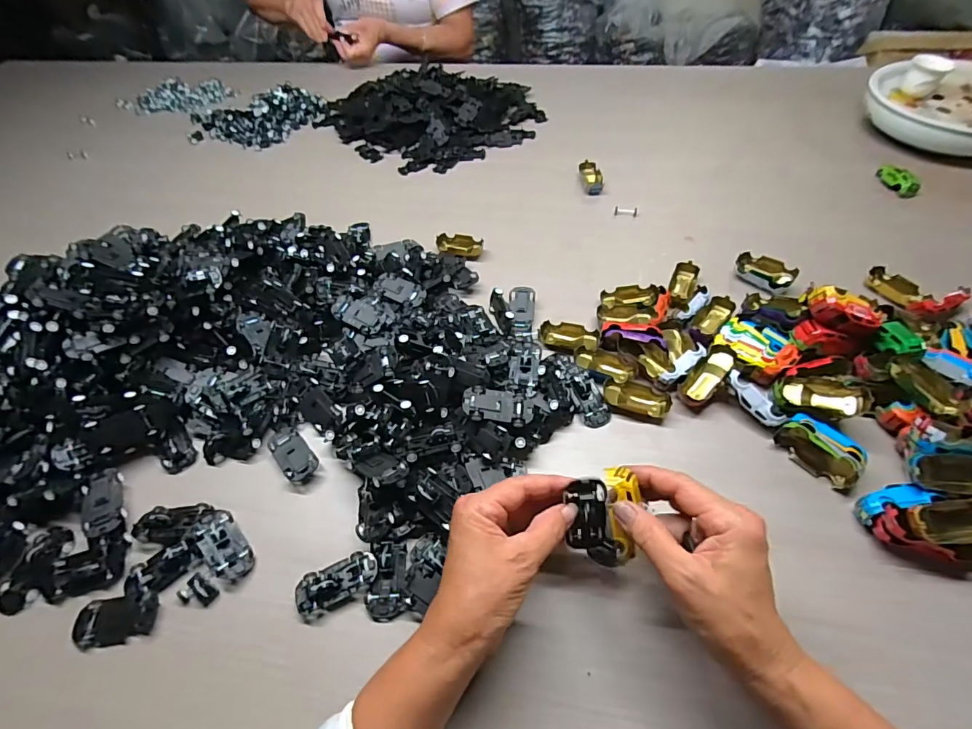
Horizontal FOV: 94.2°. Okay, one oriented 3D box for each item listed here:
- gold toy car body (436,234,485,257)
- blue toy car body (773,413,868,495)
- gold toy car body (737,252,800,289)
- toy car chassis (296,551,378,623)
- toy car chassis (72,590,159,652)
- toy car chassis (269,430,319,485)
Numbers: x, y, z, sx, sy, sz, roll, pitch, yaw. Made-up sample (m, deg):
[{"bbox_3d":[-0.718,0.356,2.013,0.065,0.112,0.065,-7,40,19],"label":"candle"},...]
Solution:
[{"bbox_3d":[-0.035,-0.160,0.604,0.060,0.014,0.036,10,54,11],"label":"gold toy car body"},{"bbox_3d":[0.297,0.075,0.400,0.035,0.027,0.067,-35,58,-21],"label":"blue toy car body"},{"bbox_3d":[0.332,-0.108,0.542,0.064,0.028,0.029,33,62,26],"label":"gold toy car body"},{"bbox_3d":[-0.119,0.174,0.360,0.064,0.013,0.032,-24,55,-14],"label":"toy car chassis"},{"bbox_3d":[-0.291,0.201,0.355,0.061,0.016,0.033,-9,53,-3],"label":"toy car chassis"},{"bbox_3d":[-0.183,0.086,0.432,0.030,0.016,0.059,-36,59,-22],"label":"toy car chassis"}]

